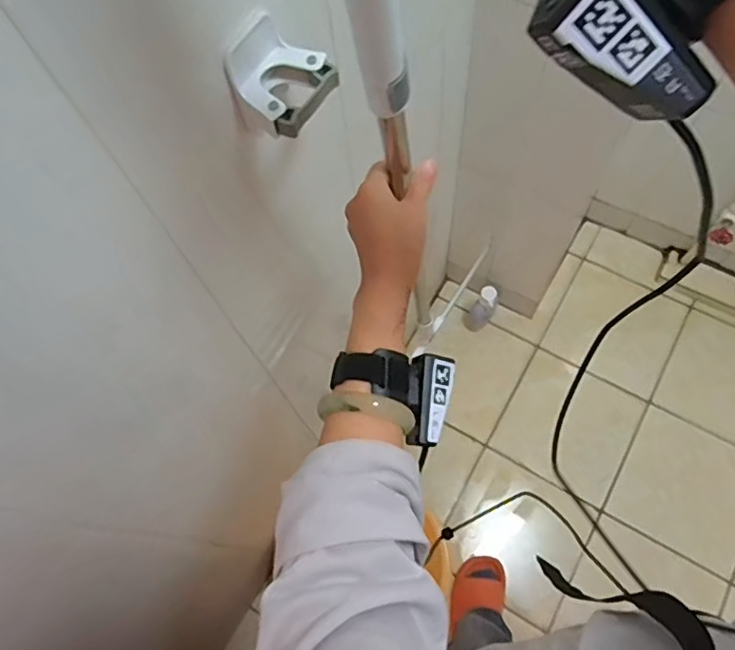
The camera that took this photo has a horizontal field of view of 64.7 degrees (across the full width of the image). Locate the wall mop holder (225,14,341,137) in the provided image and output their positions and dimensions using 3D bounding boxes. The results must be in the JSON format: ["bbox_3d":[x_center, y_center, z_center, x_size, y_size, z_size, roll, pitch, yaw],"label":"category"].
[{"bbox_3d":[-0.071,-0.194,0.455,0.070,0.054,0.082,29,72,15],"label":"wall mop holder"}]

